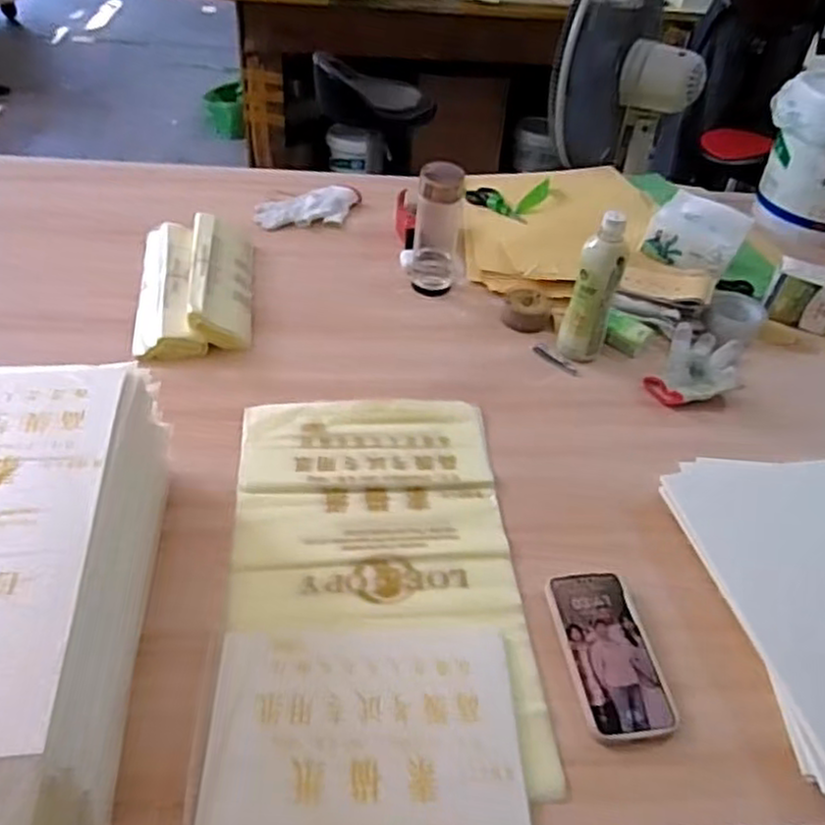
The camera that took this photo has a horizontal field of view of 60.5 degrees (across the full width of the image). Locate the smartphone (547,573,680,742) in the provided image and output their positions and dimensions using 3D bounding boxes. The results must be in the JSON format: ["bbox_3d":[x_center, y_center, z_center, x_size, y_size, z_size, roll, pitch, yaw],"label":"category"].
[{"bbox_3d":[0.190,0.228,0.684,0.085,0.009,0.163,-3,44,-9],"label":"smartphone"}]

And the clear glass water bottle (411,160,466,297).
[{"bbox_3d":[0.038,-0.286,1.092,0.069,0.177,0.077,6,43,1],"label":"clear glass water bottle"}]

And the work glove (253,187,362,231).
[{"bbox_3d":[-0.185,-0.364,1.264,0.195,0.020,0.101,-20,49,-25],"label":"work glove"}]

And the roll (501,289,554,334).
[{"bbox_3d":[0.181,-0.157,1.090,0.076,0.040,0.076,3,43,-3],"label":"roll"}]

